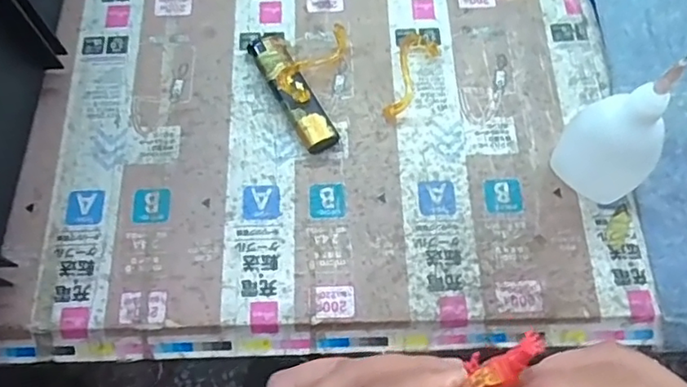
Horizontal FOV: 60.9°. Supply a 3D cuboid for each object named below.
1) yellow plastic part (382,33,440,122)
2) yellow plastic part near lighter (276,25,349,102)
[{"bbox_3d":[0.039,-0.069,0.346,0.022,0.005,0.061,19,70,8],"label":"yellow plastic part"},{"bbox_3d":[-0.017,-0.077,0.343,0.020,0.017,0.056,26,71,11],"label":"yellow plastic part near lighter"}]

